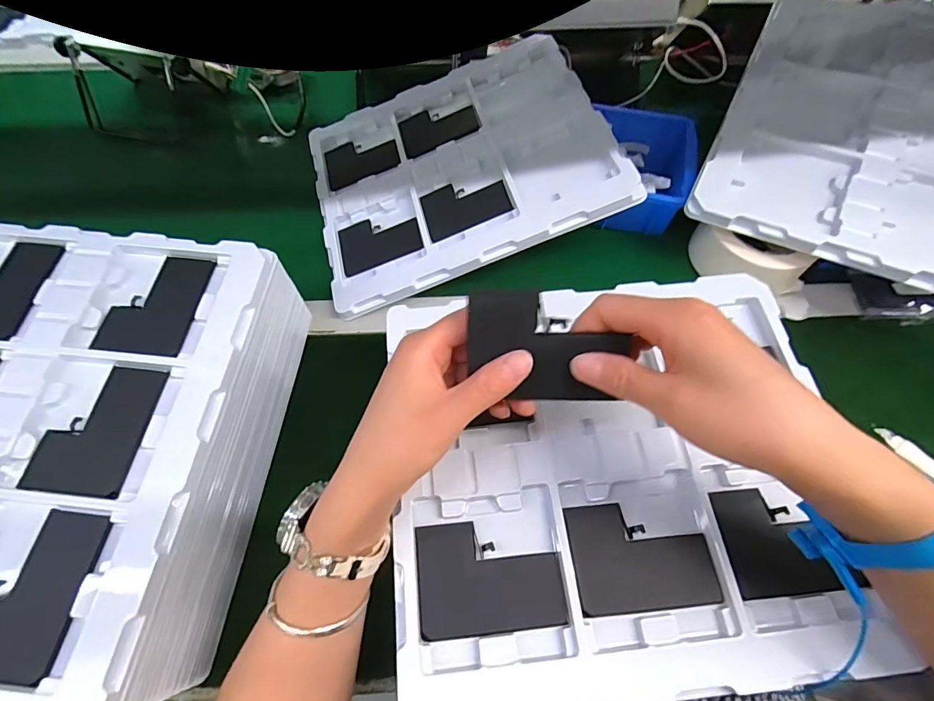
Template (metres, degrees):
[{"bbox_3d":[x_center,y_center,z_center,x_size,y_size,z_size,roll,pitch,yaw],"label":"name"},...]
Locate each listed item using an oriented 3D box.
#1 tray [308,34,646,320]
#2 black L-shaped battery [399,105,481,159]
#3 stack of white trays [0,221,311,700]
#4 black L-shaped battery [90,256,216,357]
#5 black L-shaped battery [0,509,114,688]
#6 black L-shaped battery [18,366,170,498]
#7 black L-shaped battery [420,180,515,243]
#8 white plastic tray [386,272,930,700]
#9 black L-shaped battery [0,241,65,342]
[{"bbox_3d":[-0.017,-0.207,0.496,0.311,0.016,0.283,-20,64,9],"label":"tray"},{"bbox_3d":[-0.034,-0.264,0.527,0.091,0.004,0.070,-17,63,10],"label":"black L-shaped battery"},{"bbox_3d":[-0.313,0.064,0.351,0.276,0.103,0.309,6,65,2],"label":"stack of white trays"},{"bbox_3d":[-0.242,-0.037,0.351,0.067,0.004,0.087,6,65,3],"label":"black L-shaped battery"},{"bbox_3d":[-0.263,0.143,0.268,0.068,0.005,0.089,6,65,3],"label":"black L-shaped battery"},{"bbox_3d":[-0.257,0.054,0.314,0.067,0.005,0.089,8,65,3],"label":"black L-shaped battery"},{"bbox_3d":[-0.002,-0.154,0.473,0.090,0.004,0.063,-17,67,5],"label":"black L-shaped battery"},{"bbox_3d":[0.104,0.081,0.326,0.306,0.034,0.278,-5,65,-3],"label":"white plastic tray"},{"bbox_3d":[-0.375,-0.050,0.359,0.073,0.007,0.090,5,65,2],"label":"black L-shaped battery"}]

